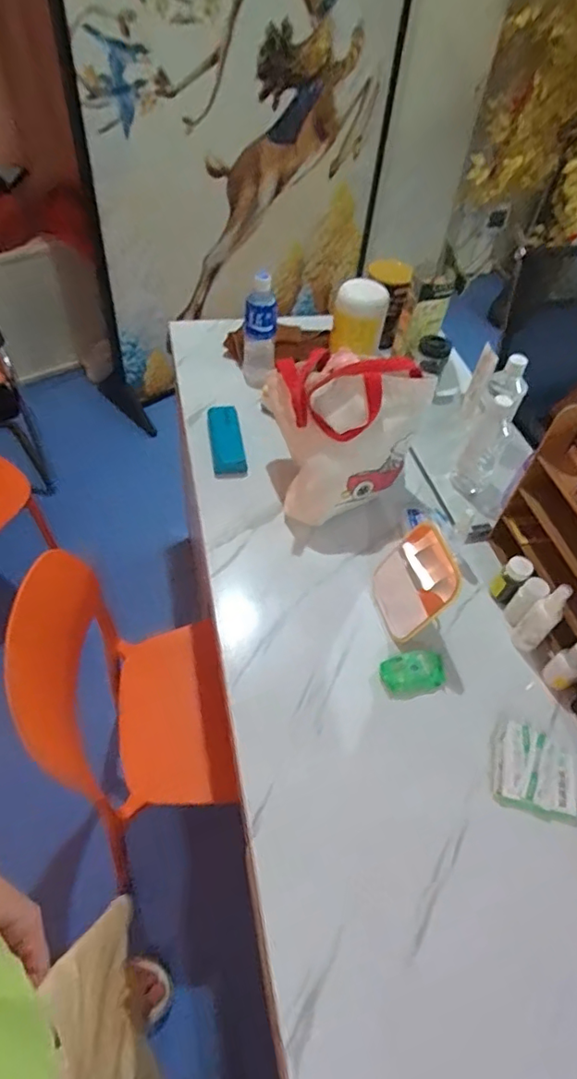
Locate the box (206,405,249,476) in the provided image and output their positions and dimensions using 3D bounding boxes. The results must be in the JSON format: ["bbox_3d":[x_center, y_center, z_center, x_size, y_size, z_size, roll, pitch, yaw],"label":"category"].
[{"bbox_3d":[-0.115,-0.186,1.021,0.060,0.026,0.158,-5,52,-10],"label":"box"}]

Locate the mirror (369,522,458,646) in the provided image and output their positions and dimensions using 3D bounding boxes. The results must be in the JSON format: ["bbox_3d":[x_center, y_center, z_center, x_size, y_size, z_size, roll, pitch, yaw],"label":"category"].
[{"bbox_3d":[0.184,0.063,0.793,0.093,0.105,0.129,-8,52,-12],"label":"mirror"}]

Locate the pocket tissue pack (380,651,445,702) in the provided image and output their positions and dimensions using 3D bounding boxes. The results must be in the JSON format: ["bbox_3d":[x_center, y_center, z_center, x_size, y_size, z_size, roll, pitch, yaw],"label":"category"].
[{"bbox_3d":[0.173,0.184,0.754,0.088,0.022,0.053,-7,52,-11],"label":"pocket tissue pack"}]

